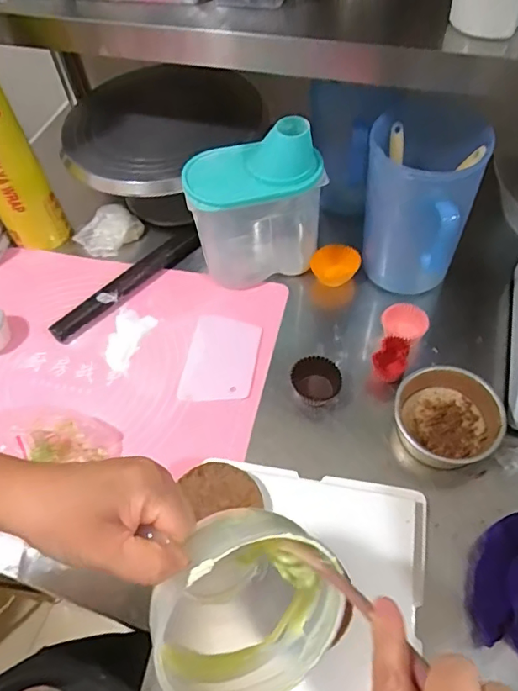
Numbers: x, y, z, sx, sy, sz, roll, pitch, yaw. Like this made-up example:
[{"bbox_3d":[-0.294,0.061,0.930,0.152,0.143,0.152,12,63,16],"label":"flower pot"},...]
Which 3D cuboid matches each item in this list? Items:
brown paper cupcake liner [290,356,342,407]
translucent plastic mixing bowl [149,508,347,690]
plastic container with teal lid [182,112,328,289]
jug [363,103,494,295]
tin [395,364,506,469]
[{"bbox_3d":[0.066,0.042,0.594,0.054,0.032,0.054,-3,56,2],"label":"brown paper cupcake liner"},{"bbox_3d":[-0.014,0.161,0.340,0.116,0.130,0.094,-21,35,-9],"label":"translucent plastic mixing bowl"},{"bbox_3d":[-0.002,-0.166,0.638,0.162,0.184,0.085,0,56,4],"label":"plastic container with teal lid"},{"bbox_3d":[0.184,-0.154,0.612,0.124,0.189,0.120,14,58,13],"label":"jug"},{"bbox_3d":[0.201,0.075,0.546,0.103,0.057,0.105,-2,56,3],"label":"tin"}]

